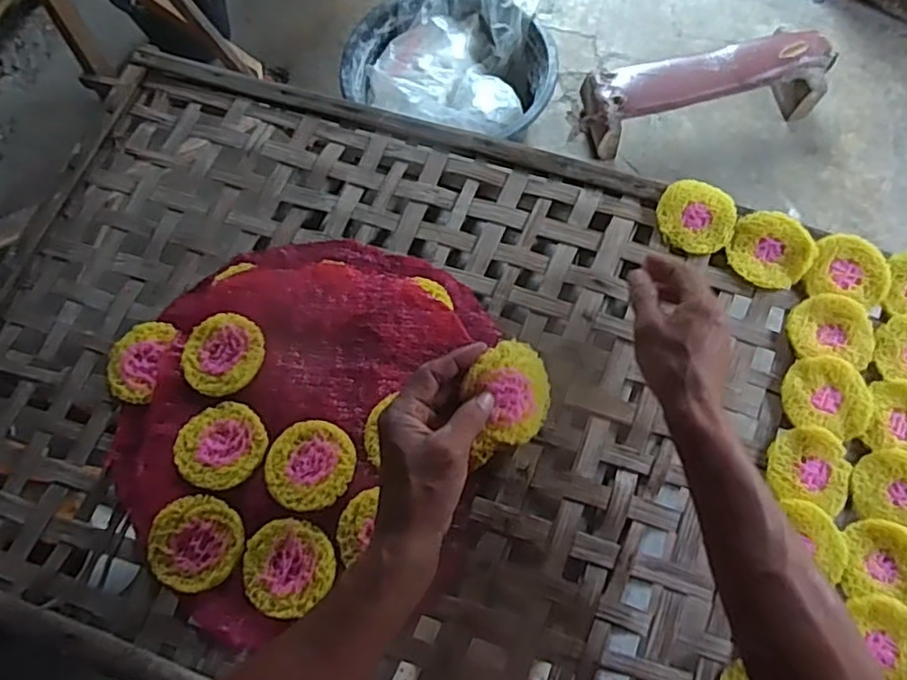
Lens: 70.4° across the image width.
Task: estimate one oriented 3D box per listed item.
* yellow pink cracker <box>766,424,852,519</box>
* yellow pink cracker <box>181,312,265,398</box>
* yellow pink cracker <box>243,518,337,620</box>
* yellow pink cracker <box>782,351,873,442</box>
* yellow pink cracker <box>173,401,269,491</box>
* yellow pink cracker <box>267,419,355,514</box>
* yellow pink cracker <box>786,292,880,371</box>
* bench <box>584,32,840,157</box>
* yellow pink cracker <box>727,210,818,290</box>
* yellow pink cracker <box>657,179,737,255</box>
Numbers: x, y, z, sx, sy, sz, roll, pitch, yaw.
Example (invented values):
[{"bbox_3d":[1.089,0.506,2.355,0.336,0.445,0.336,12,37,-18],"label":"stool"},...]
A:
[{"bbox_3d":[0.317,0.112,0.568,0.071,0.008,0.071,20,73,8],"label":"yellow pink cracker"},{"bbox_3d":[-0.223,0.014,0.621,0.078,0.012,0.078,-1,71,2],"label":"yellow pink cracker"},{"bbox_3d":[-0.145,0.193,0.552,0.072,0.009,0.077,-1,71,2],"label":"yellow pink cracker"},{"bbox_3d":[0.344,0.050,0.589,0.075,0.009,0.070,16,73,7],"label":"yellow pink cracker"},{"bbox_3d":[-0.213,0.096,0.589,0.082,0.005,0.076,-1,71,2],"label":"yellow pink cracker"},{"bbox_3d":[-0.128,0.111,0.574,0.077,0.007,0.077,-1,71,2],"label":"yellow pink cracker"},{"bbox_3d":[0.359,-0.011,0.607,0.079,0.010,0.064,11,72,5],"label":"yellow pink cracker"},{"bbox_3d":[0.658,-0.655,1.682,0.619,0.175,0.187,-13,70,-3],"label":"bench"},{"bbox_3d":[0.313,-0.089,0.634,0.078,0.015,0.077,-1,71,2],"label":"yellow pink cracker"},{"bbox_3d":[0.243,-0.124,0.642,0.074,0.017,0.072,-1,71,2],"label":"yellow pink cracker"}]

